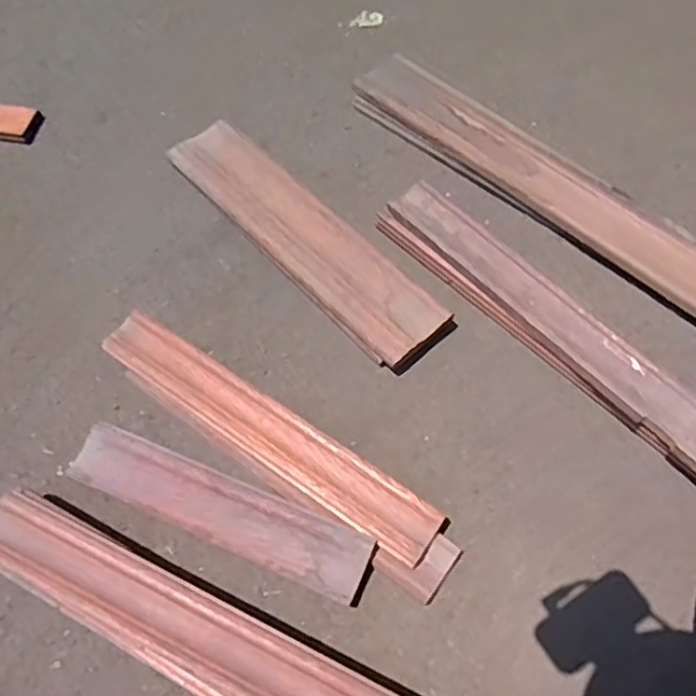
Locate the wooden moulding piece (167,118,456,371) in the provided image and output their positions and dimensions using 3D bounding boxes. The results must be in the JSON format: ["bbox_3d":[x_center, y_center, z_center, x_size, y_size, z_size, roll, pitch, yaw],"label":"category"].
[{"bbox_3d":[-0.058,-0.136,0.799,0.100,0.033,0.413,-39,67,-20],"label":"wooden moulding piece"}]

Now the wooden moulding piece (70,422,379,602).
[{"bbox_3d":[-0.125,0.150,0.634,0.305,0.012,0.063,20,70,15],"label":"wooden moulding piece"}]

